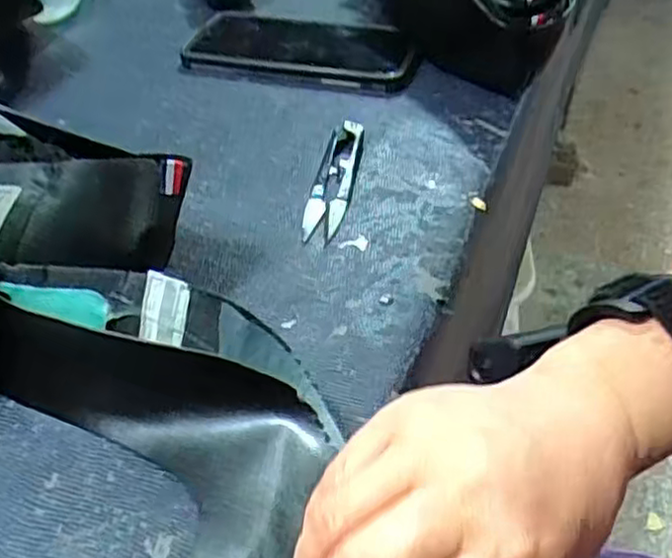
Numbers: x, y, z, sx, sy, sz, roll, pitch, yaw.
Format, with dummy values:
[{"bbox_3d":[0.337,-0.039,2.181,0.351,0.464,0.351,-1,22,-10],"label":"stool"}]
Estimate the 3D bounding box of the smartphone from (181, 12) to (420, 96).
[{"bbox_3d":[-0.022,-0.168,0.514,0.164,0.014,0.087,11,44,13],"label":"smartphone"}]

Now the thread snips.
[{"bbox_3d":[-0.002,-0.057,0.395,0.022,0.013,0.093,6,43,8],"label":"thread snips"}]

